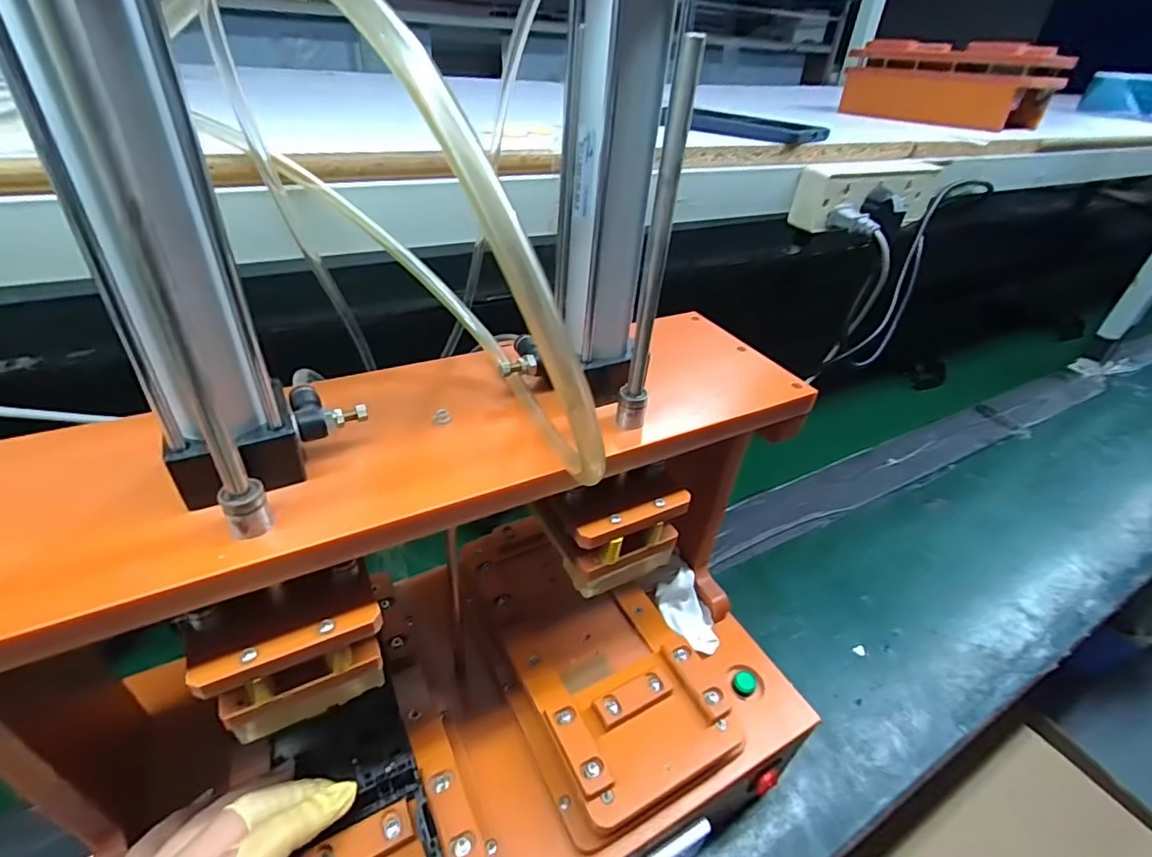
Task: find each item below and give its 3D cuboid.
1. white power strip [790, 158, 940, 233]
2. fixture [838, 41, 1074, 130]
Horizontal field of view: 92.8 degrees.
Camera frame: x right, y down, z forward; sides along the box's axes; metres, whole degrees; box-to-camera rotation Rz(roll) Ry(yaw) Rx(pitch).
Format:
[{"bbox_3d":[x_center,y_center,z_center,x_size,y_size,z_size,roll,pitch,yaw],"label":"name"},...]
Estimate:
[{"bbox_3d":[0.282,-0.222,0.518,0.179,0.053,0.033,-12,39,-22],"label":"white power strip"},{"bbox_3d":[0.514,-0.476,0.759,0.131,0.086,0.242,-14,40,-24],"label":"fixture"}]

